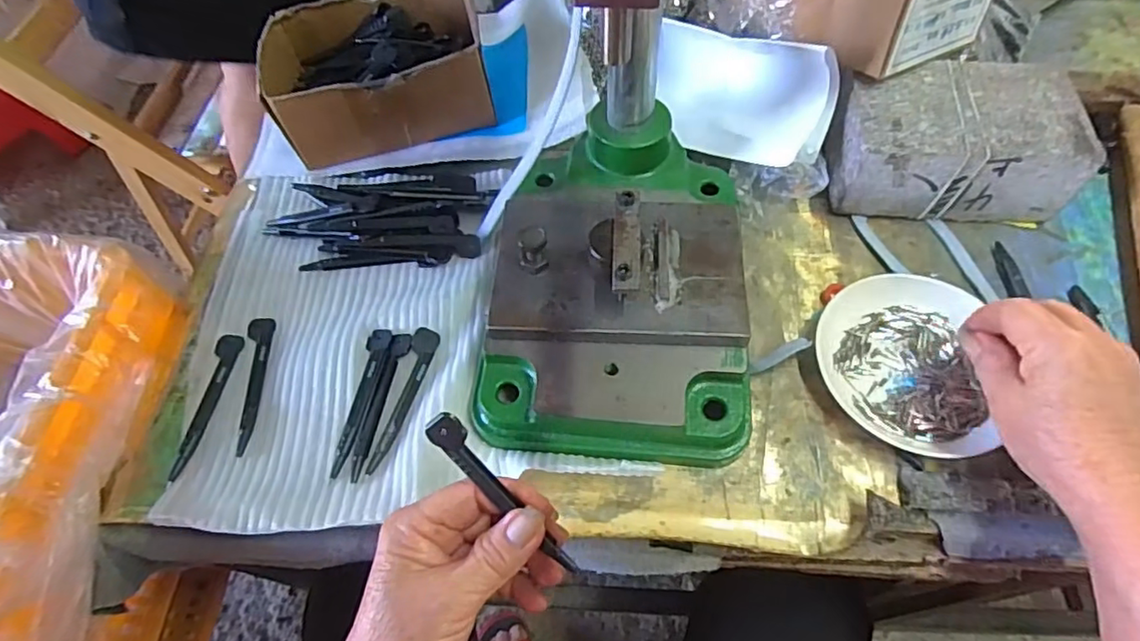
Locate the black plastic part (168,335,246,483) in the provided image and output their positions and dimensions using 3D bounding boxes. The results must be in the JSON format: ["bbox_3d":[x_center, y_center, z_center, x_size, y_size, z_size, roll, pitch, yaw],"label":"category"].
[{"bbox_3d":[-0.227,0.051,0.382,0.017,0.005,0.098,-1,59,2],"label":"black plastic part"}]

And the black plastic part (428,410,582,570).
[{"bbox_3d":[-0.029,0.081,0.280,0.013,0.009,0.101,-45,104,-22],"label":"black plastic part"}]

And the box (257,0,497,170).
[{"bbox_3d":[-0.153,-0.203,0.487,0.160,0.066,0.133,-13,59,-6],"label":"box"}]

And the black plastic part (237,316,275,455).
[{"bbox_3d":[-0.203,0.038,0.392,0.017,0.004,0.100,-11,59,-5],"label":"black plastic part"}]

